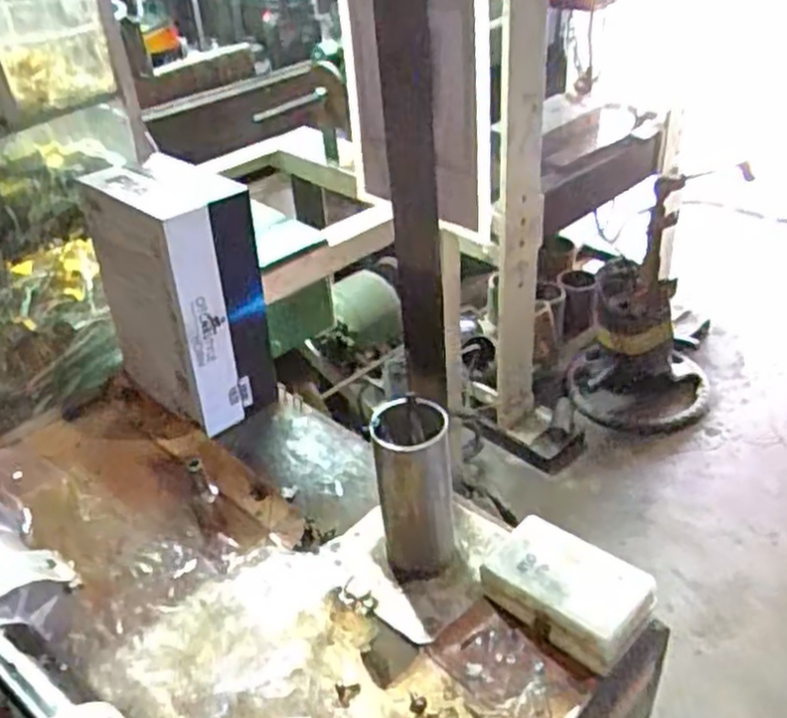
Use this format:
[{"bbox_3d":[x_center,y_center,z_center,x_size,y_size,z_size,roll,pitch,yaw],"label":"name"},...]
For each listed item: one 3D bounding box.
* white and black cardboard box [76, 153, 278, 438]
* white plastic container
[{"bbox_3d":[-0.192,-0.058,0.696,0.084,0.209,0.152,-33,45,-32],"label":"white and black cardboard box"},{"bbox_3d":[0.112,0.148,0.513,0.107,0.030,0.071,28,48,36],"label":"white plastic container"}]

